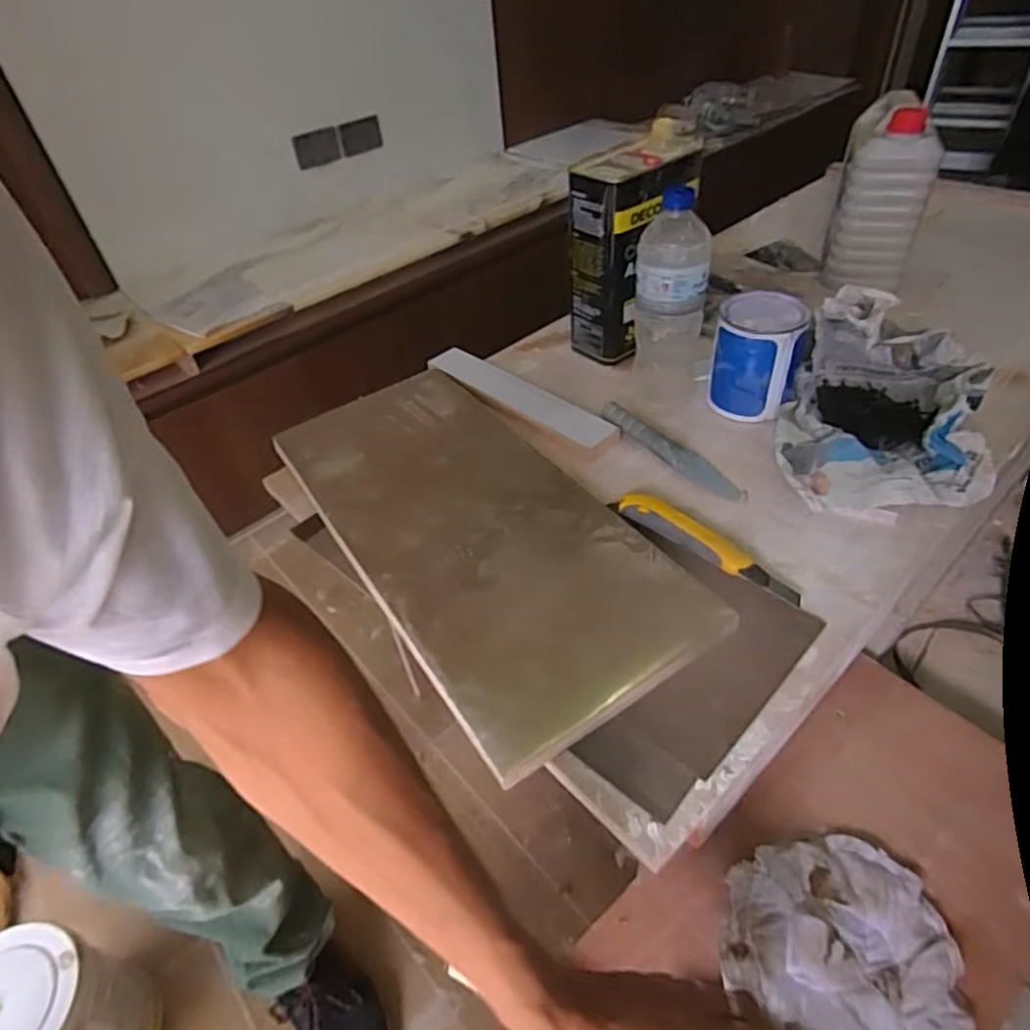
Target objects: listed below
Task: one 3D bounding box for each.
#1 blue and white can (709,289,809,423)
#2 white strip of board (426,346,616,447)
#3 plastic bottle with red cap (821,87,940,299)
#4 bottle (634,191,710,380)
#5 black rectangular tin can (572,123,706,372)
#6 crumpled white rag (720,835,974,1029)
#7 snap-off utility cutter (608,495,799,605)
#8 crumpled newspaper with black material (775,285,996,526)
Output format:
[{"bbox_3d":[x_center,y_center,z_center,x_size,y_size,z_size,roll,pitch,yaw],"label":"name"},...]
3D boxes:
[{"bbox_3d":[0.291,-0.193,0.775,0.101,0.116,0.107,16,49,22],"label":"blue and white can"},{"bbox_3d":[0.006,-0.160,0.838,0.306,0.007,0.069,32,57,33],"label":"white strip of board"},{"bbox_3d":[0.547,-0.472,0.970,0.125,0.232,0.134,15,49,21],"label":"plastic bottle with red cap"},{"bbox_3d":[0.176,-0.232,0.735,0.077,0.236,0.060,3,46,11],"label":"bottle"},{"bbox_3d":[0.161,-0.348,0.860,0.166,0.246,0.108,-35,51,-26],"label":"black rectangular tin can"},{"bbox_3d":[0.253,0.329,0.486,0.168,0.027,0.168,-33,50,-31],"label":"crumpled white rag"},{"bbox_3d":[0.186,0.028,0.630,0.194,0.021,0.035,28,49,30],"label":"snap-off utility cutter"},{"bbox_3d":[0.408,-0.133,0.697,0.203,0.142,0.306,12,47,18],"label":"crumpled newspaper with black material"}]

